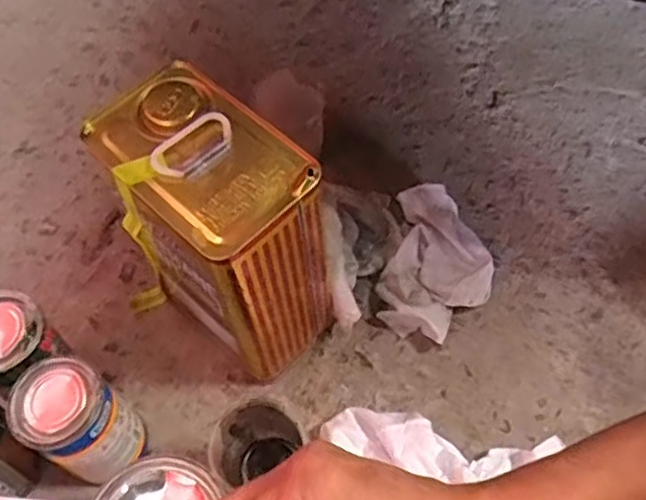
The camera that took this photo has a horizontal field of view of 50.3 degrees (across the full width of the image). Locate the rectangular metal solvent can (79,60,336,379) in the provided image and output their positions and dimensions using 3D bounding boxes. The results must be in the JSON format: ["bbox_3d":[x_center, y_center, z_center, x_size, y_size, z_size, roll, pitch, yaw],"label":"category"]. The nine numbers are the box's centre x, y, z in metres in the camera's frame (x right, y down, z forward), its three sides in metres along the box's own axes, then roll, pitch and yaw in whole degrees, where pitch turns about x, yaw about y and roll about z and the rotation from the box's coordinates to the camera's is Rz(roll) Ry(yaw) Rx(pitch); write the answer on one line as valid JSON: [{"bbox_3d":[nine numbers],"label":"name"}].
[{"bbox_3d":[-0.087,-0.011,0.596,0.104,0.243,0.173,-38,66,-20],"label":"rectangular metal solvent can"}]

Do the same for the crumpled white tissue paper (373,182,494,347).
[{"bbox_3d":[0.119,0.013,0.700,0.107,0.038,0.157,13,60,8],"label":"crumpled white tissue paper"}]

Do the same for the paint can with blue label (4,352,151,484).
[{"bbox_3d":[-0.200,0.149,0.583,0.080,0.130,0.075,0,59,1],"label":"paint can with blue label"}]

